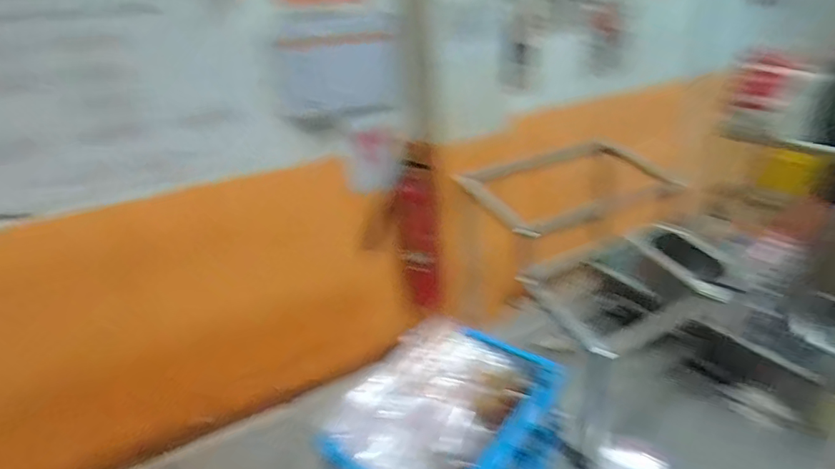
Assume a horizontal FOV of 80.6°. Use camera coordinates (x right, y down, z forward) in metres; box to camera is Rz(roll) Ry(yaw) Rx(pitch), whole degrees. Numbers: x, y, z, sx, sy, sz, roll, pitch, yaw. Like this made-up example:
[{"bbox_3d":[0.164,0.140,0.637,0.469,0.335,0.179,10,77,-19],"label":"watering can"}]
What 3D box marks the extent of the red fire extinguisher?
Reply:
[{"bbox_3d":[-0.004,0.022,1.925,0.141,0.575,0.129,-3,27,1],"label":"red fire extinguisher"}]

